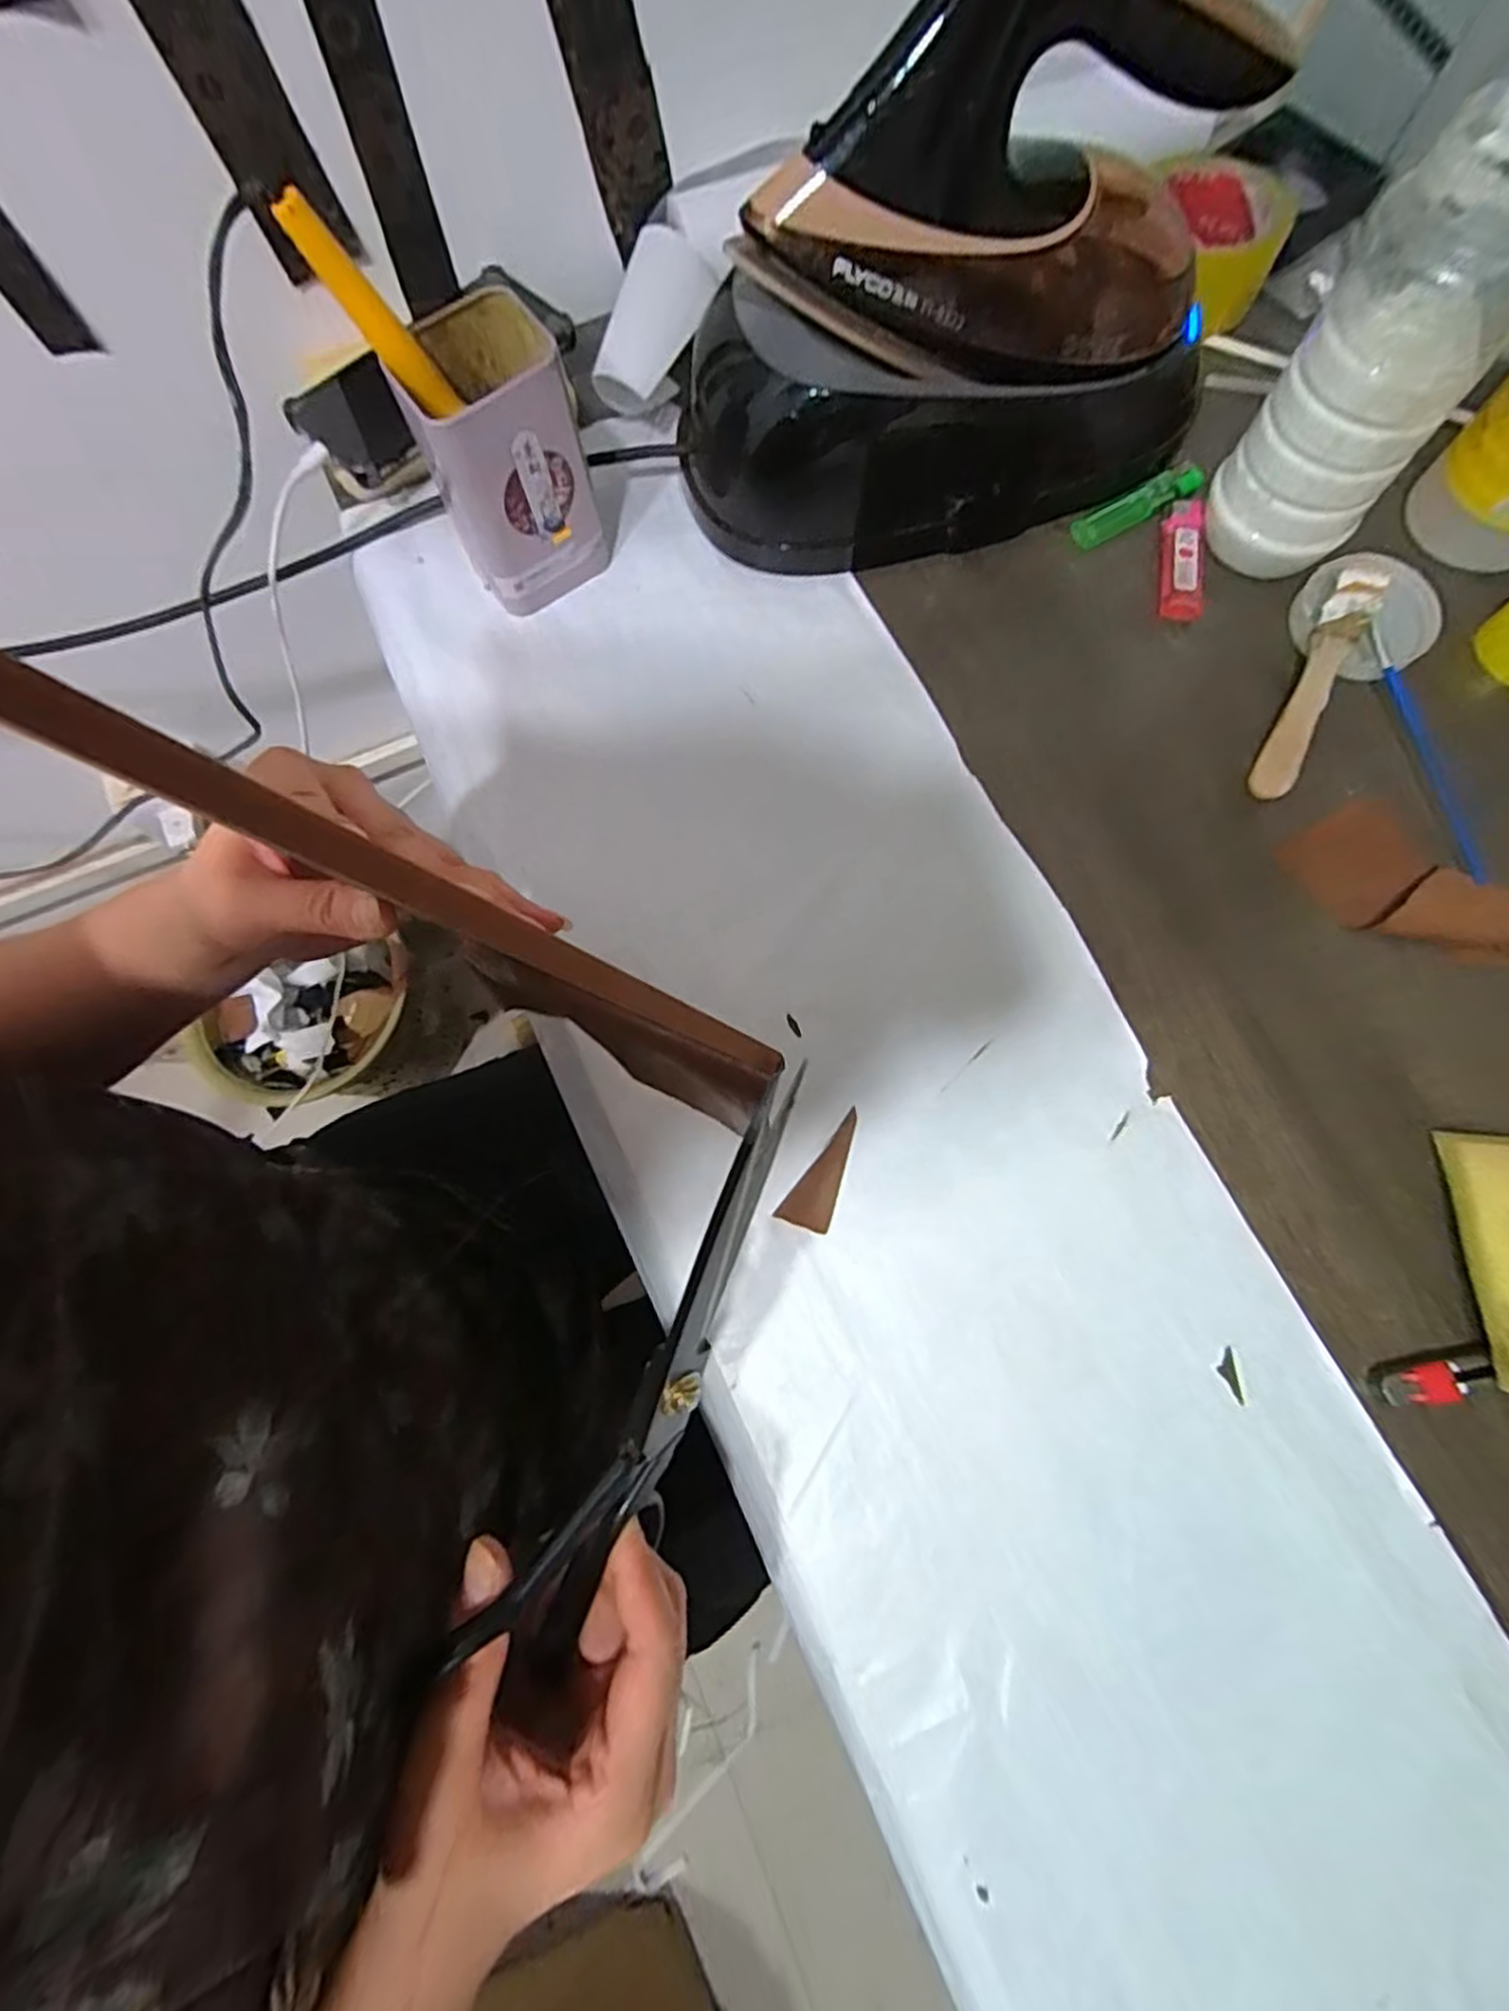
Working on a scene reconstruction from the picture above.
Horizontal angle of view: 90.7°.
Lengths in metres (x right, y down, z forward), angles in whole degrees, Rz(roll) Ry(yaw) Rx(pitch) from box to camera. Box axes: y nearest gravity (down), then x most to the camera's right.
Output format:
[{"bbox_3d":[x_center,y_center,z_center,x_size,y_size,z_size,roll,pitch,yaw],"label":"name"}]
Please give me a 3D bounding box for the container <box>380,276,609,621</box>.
[{"bbox_3d":[-0.130,-0.282,0.393,0.074,0.119,0.066,-26,76,-5],"label":"container"}]

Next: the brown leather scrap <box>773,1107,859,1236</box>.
[{"bbox_3d":[0.037,0.081,0.350,0.022,0.004,0.059,37,79,11],"label":"brown leather scrap"}]

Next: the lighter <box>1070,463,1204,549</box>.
[{"bbox_3d":[0.227,-0.295,0.439,0.081,0.015,0.019,-26,76,-5],"label":"lighter"}]

